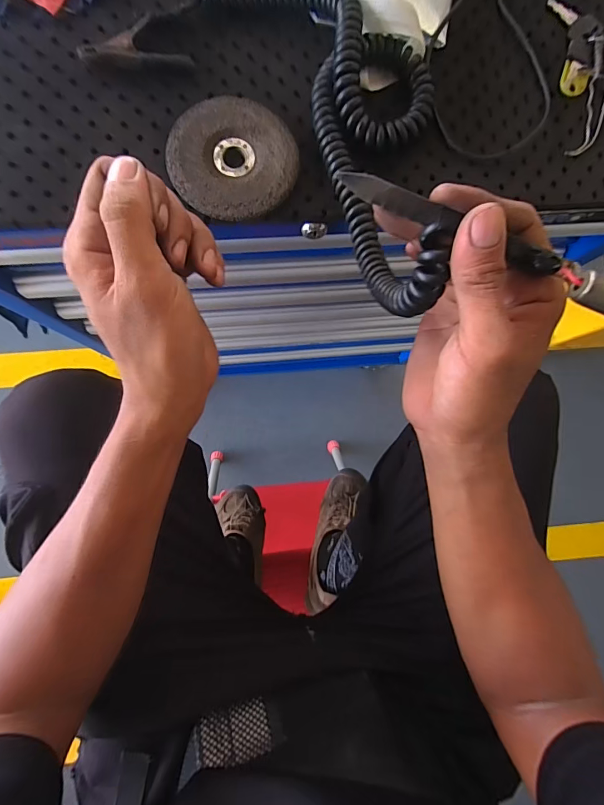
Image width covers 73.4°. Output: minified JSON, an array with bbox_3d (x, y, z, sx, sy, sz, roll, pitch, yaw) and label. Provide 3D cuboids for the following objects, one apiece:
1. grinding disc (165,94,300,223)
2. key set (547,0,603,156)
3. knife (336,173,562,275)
[{"bbox_3d":[-0.053,-0.186,0.310,0.094,0.012,0.098,1,83,-5],"label":"grinding disc"},{"bbox_3d":[0.227,-0.278,0.334,0.080,0.017,0.127,27,82,-1],"label":"key set"},{"bbox_3d":[0.073,-0.087,0.199,0.115,0.011,0.011,21,82,-5],"label":"knife"}]

